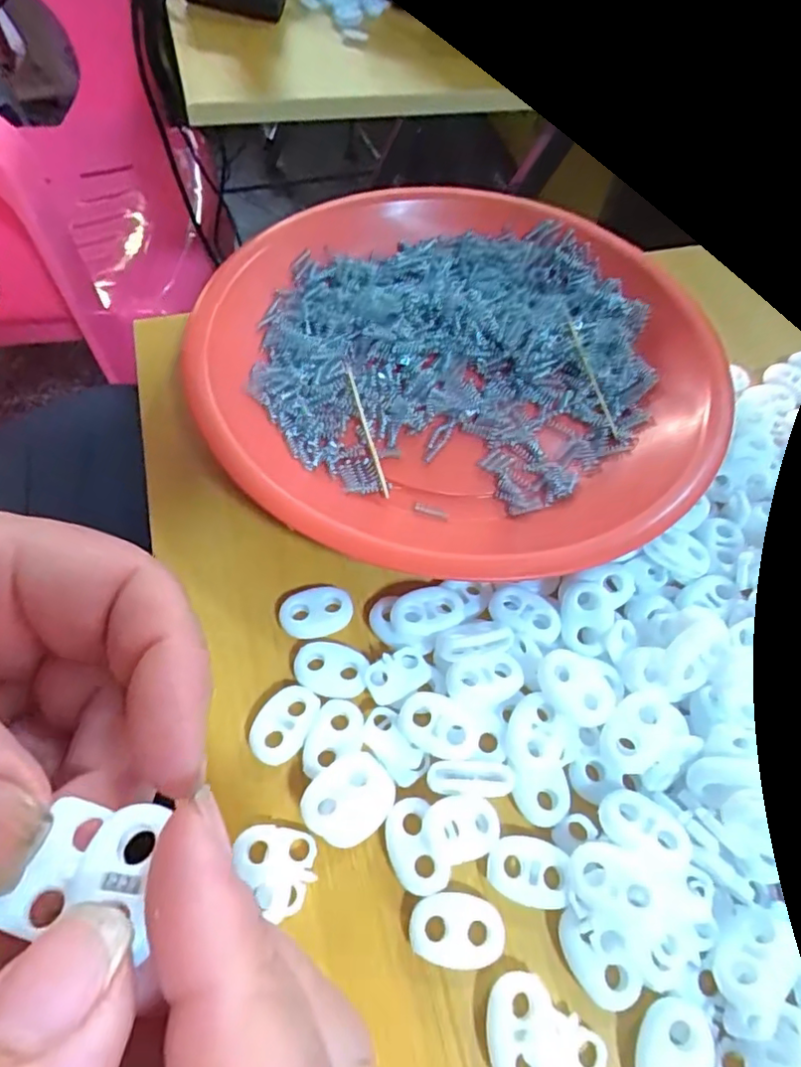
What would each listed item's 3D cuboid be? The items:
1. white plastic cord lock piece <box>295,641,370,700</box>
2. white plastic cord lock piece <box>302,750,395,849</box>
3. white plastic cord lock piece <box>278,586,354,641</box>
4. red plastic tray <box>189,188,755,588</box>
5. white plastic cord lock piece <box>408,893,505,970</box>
[{"bbox_3d":[-0.020,0.039,0.175,0.021,0.004,0.015,13,59,3],"label":"white plastic cord lock piece"},{"bbox_3d":[-0.013,0.068,0.154,0.023,0.008,0.019,-35,68,-23],"label":"white plastic cord lock piece"},{"bbox_3d":[-0.026,0.024,0.184,0.022,0.005,0.015,-3,59,-7],"label":"white plastic cord lock piece"},{"bbox_3d":[0.025,-0.066,0.221,0.181,0.024,0.182,17,59,5],"label":"red plastic tray"},{"bbox_3d":[0.014,0.095,0.145,0.022,0.004,0.015,2,59,-4],"label":"white plastic cord lock piece"}]

